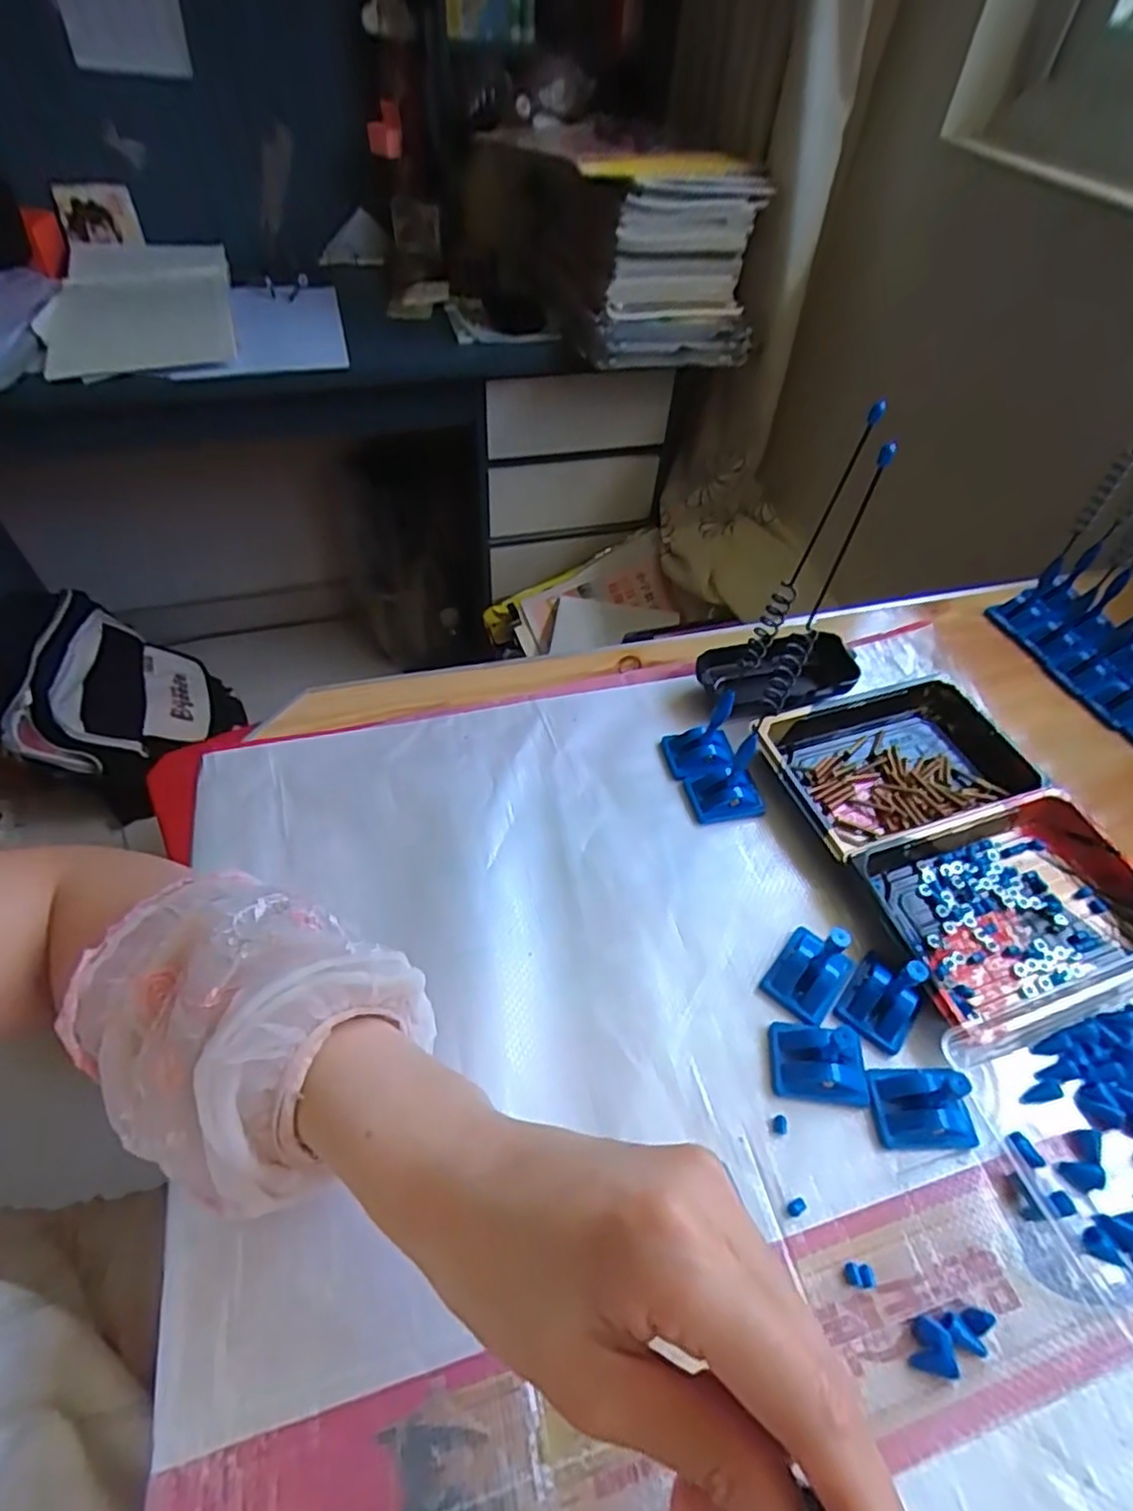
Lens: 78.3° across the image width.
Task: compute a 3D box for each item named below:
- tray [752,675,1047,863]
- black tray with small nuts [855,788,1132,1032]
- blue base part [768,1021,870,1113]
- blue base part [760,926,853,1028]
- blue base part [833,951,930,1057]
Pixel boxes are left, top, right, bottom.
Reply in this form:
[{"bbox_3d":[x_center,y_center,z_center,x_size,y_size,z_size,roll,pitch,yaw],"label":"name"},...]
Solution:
[{"bbox_3d":[0.211,0.004,0.447,0.169,0.025,0.106,-15,53,-15],"label":"tray"},{"bbox_3d":[0.250,0.079,0.387,0.165,0.025,0.098,-14,53,-15],"label":"black tray with small nuts"},{"bbox_3d":[0.122,0.145,0.332,0.044,0.020,0.035,4,51,0],"label":"blue base part"},{"bbox_3d":[0.128,0.103,0.351,0.034,0.043,0.045,34,57,22],"label":"blue base part"},{"bbox_3d":[0.164,0.114,0.344,0.033,0.040,0.043,34,56,22],"label":"blue base part"}]

